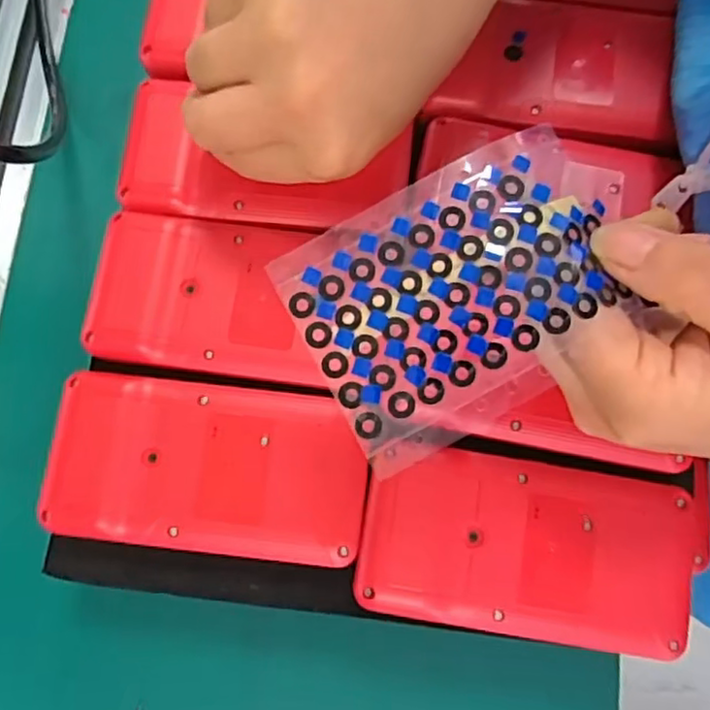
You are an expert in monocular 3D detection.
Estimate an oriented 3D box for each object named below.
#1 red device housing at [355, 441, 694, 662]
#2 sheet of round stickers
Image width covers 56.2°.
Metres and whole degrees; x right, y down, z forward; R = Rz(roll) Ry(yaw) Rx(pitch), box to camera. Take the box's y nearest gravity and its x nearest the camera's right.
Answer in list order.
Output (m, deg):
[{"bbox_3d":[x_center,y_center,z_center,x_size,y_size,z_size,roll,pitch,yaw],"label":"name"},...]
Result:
[{"bbox_3d":[0.062,0.070,0.242,0.118,0.012,0.062,7,76,3],"label":"red device housing"},{"bbox_3d":[0.034,-0.021,0.193,0.099,0.011,0.069,-30,81,0],"label":"sheet of round stickers"}]

